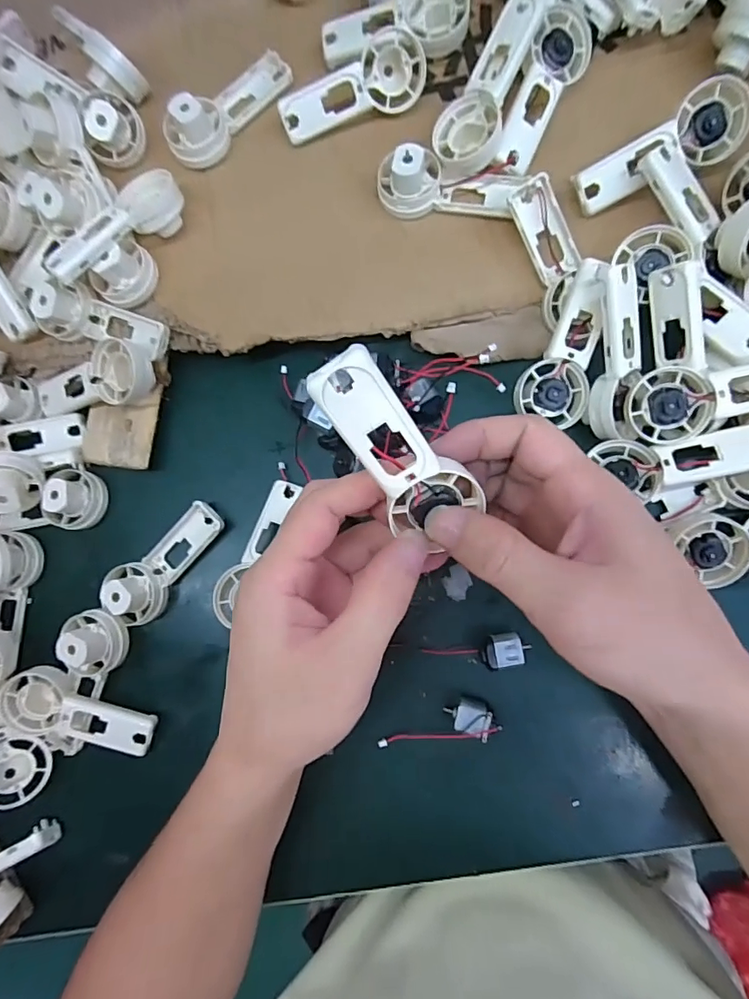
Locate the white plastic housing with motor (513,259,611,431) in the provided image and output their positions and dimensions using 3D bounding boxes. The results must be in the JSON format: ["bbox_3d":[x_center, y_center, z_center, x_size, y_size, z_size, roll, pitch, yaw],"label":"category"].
[{"bbox_3d":[0.107,-0.087,0.274,0.040,0.018,0.086,14,106,8],"label":"white plastic housing with motor"}]

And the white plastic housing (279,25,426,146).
[{"bbox_3d":[-0.014,-0.256,0.313,0.093,0.037,0.023,-26,38,6],"label":"white plastic housing"}]

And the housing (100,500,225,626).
[{"bbox_3d":[-0.136,0.038,0.314,0.036,0.022,0.085,39,89,9],"label":"housing"}]

